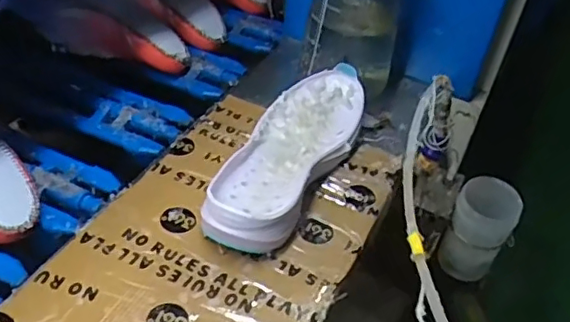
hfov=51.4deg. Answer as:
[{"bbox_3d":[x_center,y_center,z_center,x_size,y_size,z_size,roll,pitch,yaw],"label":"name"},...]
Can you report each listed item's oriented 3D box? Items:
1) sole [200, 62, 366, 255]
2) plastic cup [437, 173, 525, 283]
[{"bbox_3d":[0.004,-0.010,0.630,0.097,0.048,0.276,21,46,19],"label":"sole"},{"bbox_3d":[0.246,0.089,0.752,0.068,0.135,0.061,29,49,25],"label":"plastic cup"}]

